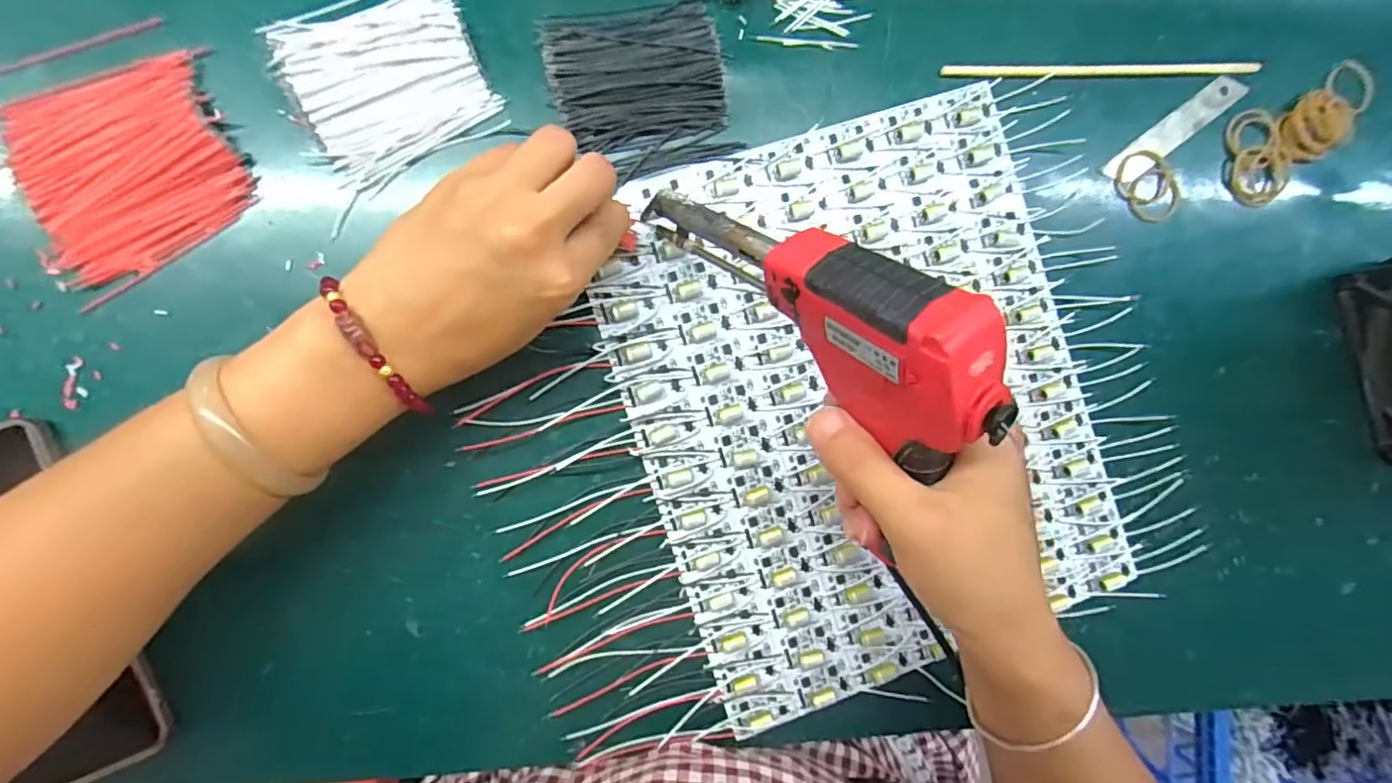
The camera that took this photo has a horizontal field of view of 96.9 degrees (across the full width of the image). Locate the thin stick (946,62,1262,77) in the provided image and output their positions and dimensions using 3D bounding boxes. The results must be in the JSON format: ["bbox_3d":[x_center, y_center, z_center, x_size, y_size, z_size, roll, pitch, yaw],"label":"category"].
[{"bbox_3d":[0.228,-0.179,0.342,0.188,0.006,0.008,-4,91,-7],"label":"thin stick"}]

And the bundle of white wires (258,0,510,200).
[{"bbox_3d":[-0.150,-0.154,0.299,0.087,0.012,0.086,-28,93,-6],"label":"bundle of white wires"}]

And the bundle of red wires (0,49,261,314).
[{"bbox_3d":[-0.265,-0.103,0.289,0.094,0.011,0.095,-21,93,-7],"label":"bundle of red wires"}]

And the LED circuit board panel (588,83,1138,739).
[{"bbox_3d":[0.089,0.005,0.330,0.240,0.011,0.288,-17,92,-7],"label":"LED circuit board panel"}]

